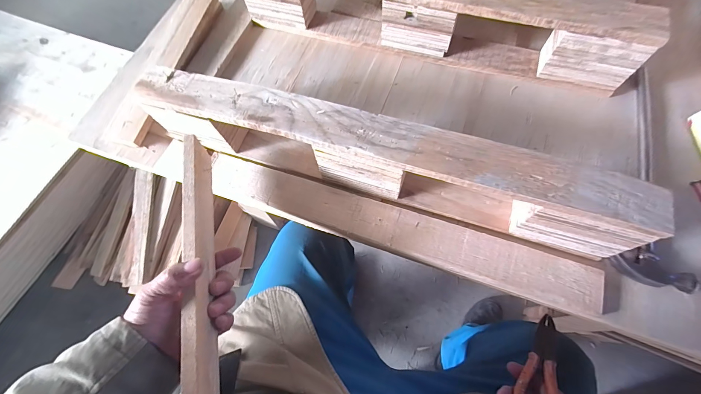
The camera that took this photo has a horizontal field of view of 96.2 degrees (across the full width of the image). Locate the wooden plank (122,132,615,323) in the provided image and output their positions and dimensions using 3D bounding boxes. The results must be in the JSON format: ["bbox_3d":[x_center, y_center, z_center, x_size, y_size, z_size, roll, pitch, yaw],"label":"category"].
[{"bbox_3d":[-0.019,0.018,0.465,0.705,0.029,0.073,17,69,10],"label":"wooden plank"}]

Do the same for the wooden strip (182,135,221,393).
[{"bbox_3d":[-0.175,0.083,0.369,0.013,0.063,0.340,-12,66,-2],"label":"wooden strip"}]

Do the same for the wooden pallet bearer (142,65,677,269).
[{"bbox_3d":[0.010,-0.056,0.422,0.684,0.121,0.076,16,69,9],"label":"wooden pallet bearer"}]

